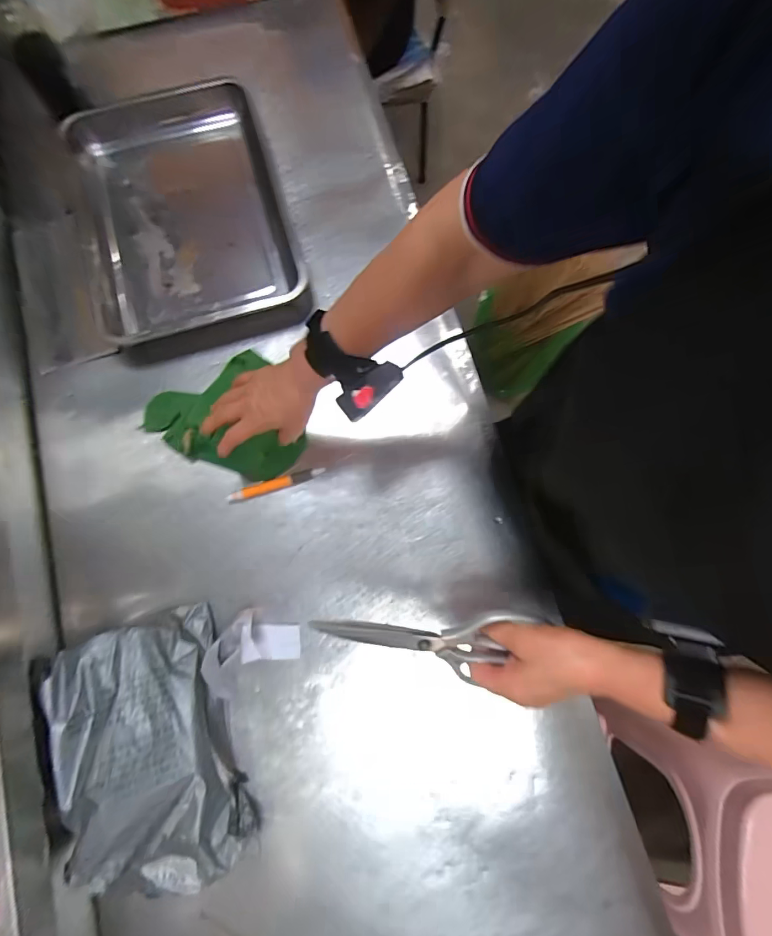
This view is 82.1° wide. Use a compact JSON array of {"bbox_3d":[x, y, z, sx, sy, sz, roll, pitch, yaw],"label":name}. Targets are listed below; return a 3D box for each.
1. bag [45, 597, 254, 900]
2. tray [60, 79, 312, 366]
[{"bbox_3d":[-0.258,0.307,0.482,0.166,0.080,0.267,-18,78,-3],"label":"bag"},{"bbox_3d":[-0.301,-0.371,0.663,0.297,0.058,0.408,-19,78,-3],"label":"tray"}]

